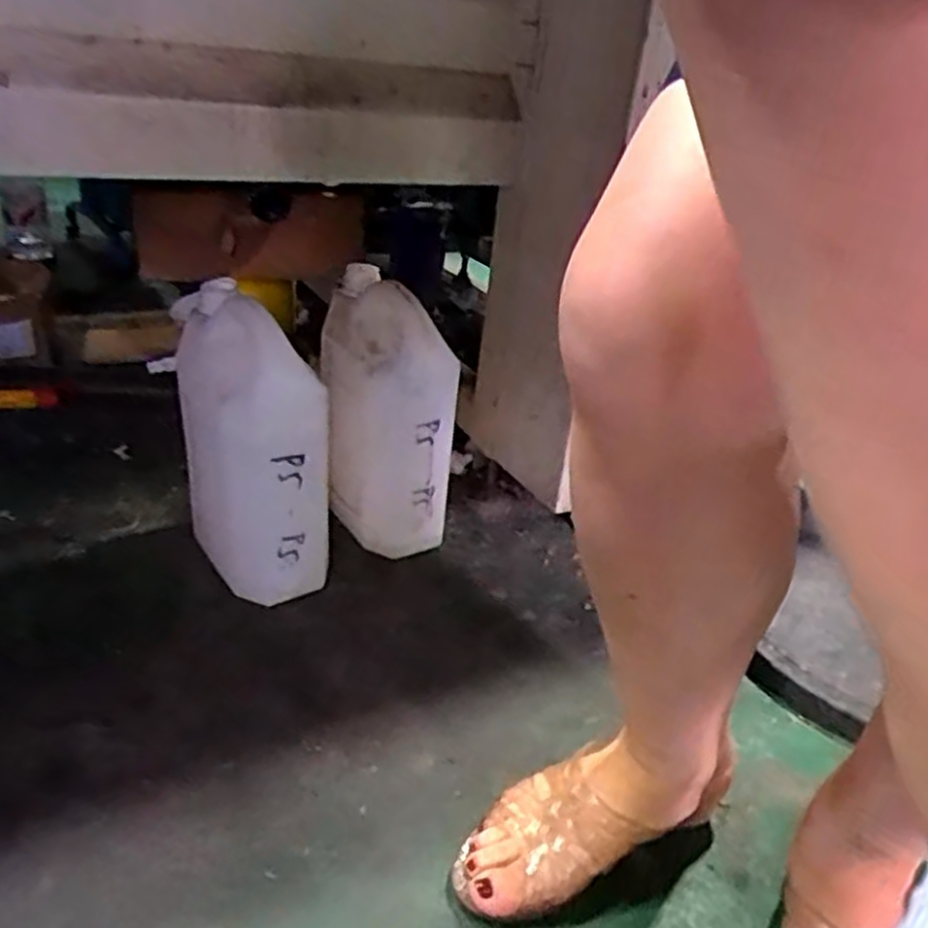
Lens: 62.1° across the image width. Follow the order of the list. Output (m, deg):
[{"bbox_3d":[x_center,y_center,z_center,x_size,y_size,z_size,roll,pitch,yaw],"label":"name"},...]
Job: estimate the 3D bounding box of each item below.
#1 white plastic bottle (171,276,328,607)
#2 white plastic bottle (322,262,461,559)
[{"bbox_3d":[-0.214,-0.012,0.780,0.127,0.283,0.175,-5,30,-20],"label":"white plastic bottle"},{"bbox_3d":[-0.089,-0.056,0.869,0.135,0.275,0.150,-1,29,-15],"label":"white plastic bottle"}]

